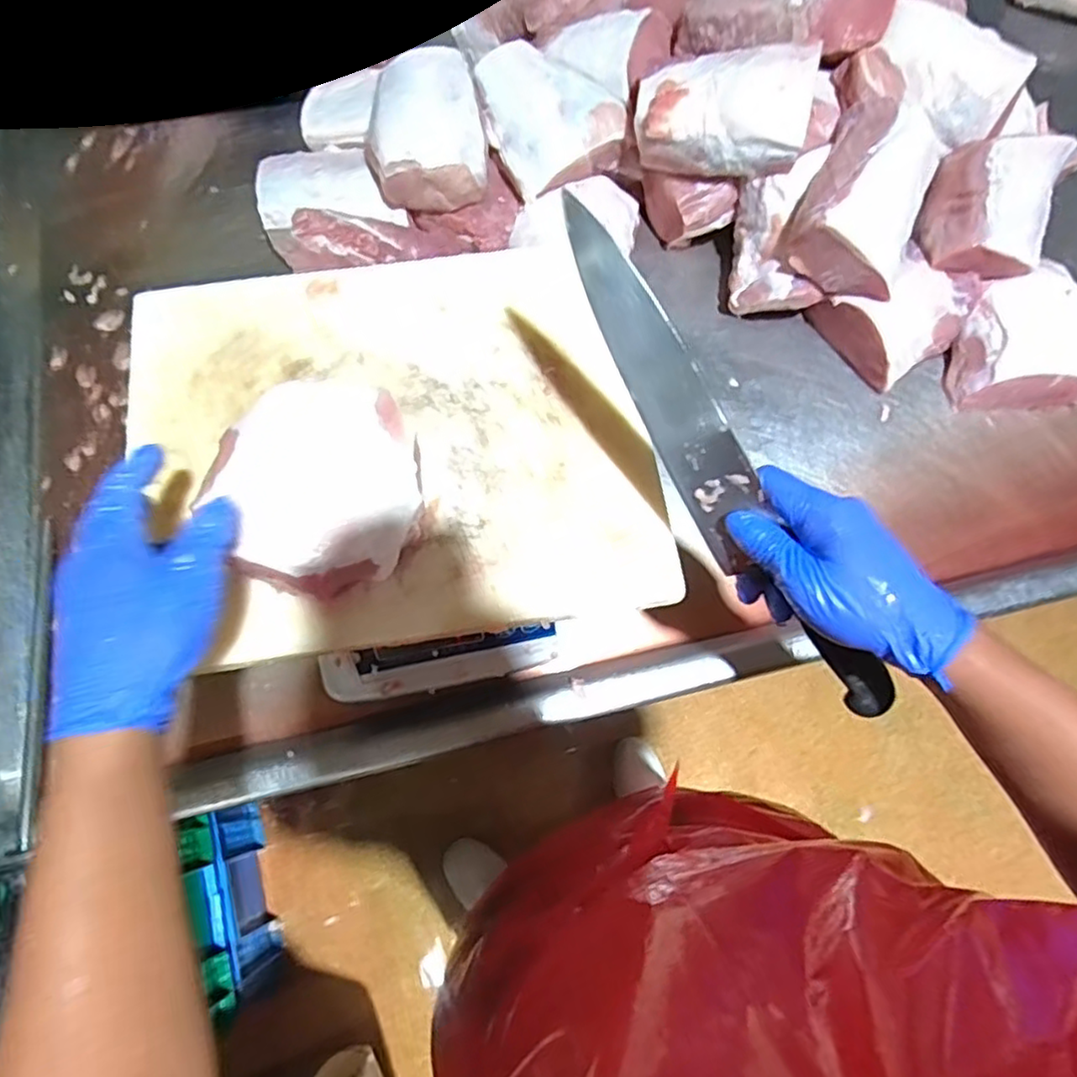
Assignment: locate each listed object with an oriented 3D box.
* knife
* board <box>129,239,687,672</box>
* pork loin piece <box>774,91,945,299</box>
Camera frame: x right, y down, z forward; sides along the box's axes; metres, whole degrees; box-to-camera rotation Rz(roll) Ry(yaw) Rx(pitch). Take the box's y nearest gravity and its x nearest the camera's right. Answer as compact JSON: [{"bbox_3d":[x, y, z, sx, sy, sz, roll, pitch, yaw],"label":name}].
[{"bbox_3d":[0.115,-0.039,0.409,0.357,0.052,0.023,57,37,-10],"label":"knife"},{"bbox_3d":[-0.105,-0.078,0.483,0.357,0.016,0.305,-8,70,-4],"label":"board"},{"bbox_3d":[0.330,-0.344,0.659,0.113,0.084,0.170,27,72,8],"label":"pork loin piece"}]

